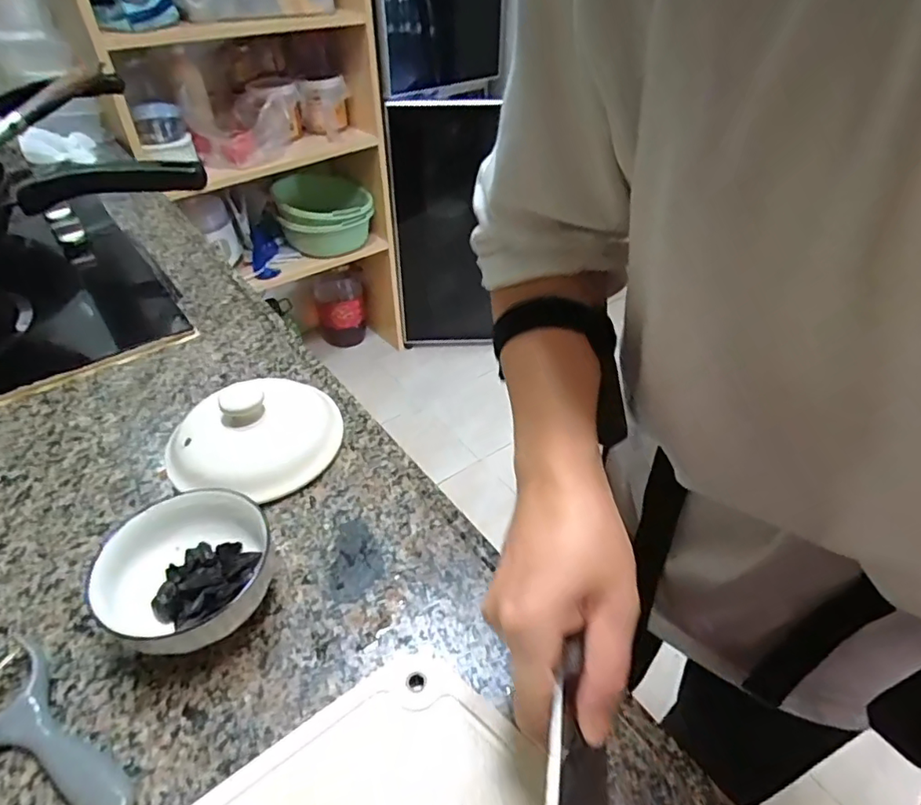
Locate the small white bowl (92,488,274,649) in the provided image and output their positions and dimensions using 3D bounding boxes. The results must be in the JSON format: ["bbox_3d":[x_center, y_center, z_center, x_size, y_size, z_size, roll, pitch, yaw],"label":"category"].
[{"bbox_3d":[-0.189,0.116,0.395,0.101,0.063,0.093,-1,41,1],"label":"small white bowl"}]

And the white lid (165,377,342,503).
[{"bbox_3d":[-0.184,0.020,0.511,0.133,0.055,0.145,-1,41,1],"label":"white lid"}]

